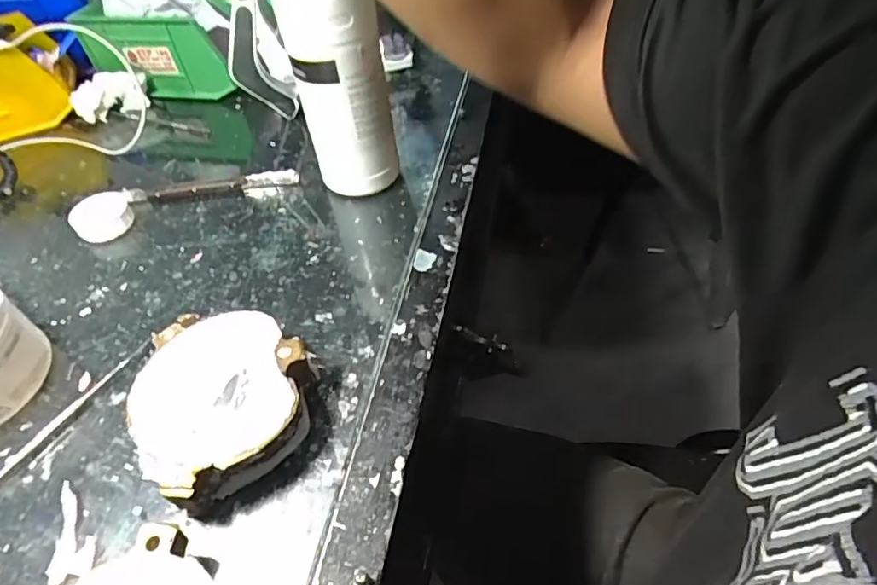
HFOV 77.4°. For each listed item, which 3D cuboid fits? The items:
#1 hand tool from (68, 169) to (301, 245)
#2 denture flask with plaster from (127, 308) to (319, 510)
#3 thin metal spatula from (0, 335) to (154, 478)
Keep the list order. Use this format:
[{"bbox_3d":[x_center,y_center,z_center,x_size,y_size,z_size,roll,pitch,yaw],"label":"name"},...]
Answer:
[{"bbox_3d":[-0.218,-0.087,0.476,0.185,0.019,0.045,-16,49,-8],"label":"hand tool"},{"bbox_3d":[-0.128,0.060,0.323,0.102,0.038,0.112,-3,49,4],"label":"denture flask with plaster"},{"bbox_3d":[-0.238,0.083,0.334,0.008,0.004,0.156,21,54,23],"label":"thin metal spatula"}]

